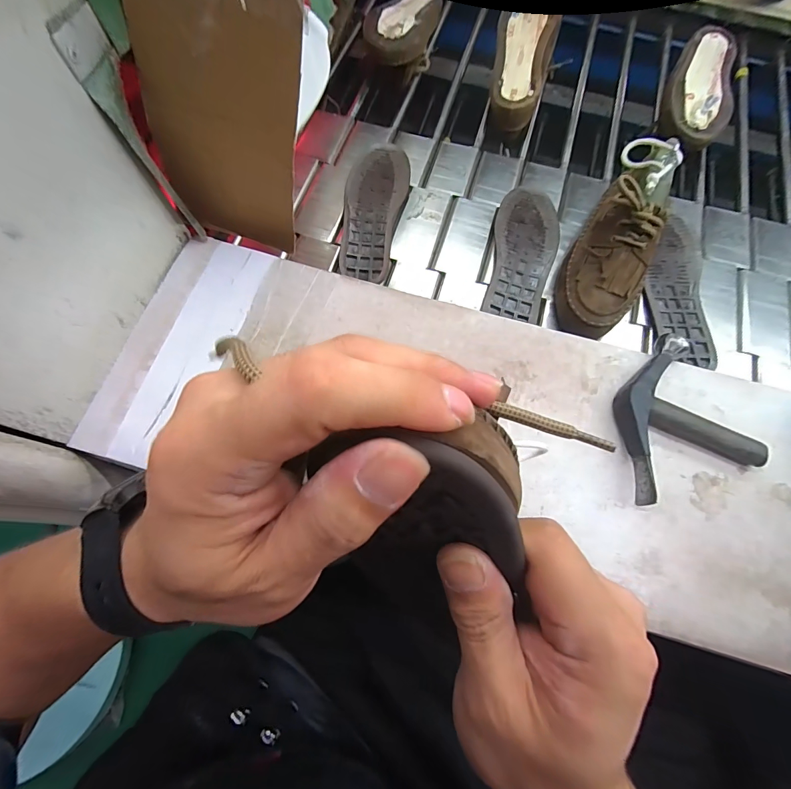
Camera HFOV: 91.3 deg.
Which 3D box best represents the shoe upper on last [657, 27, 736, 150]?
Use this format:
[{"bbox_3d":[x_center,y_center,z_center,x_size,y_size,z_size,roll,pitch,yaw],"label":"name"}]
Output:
[{"bbox_3d":[0.439,-0.441,0.576,0.086,0.067,0.260,20,71,5],"label":"shoe upper on last"}]

